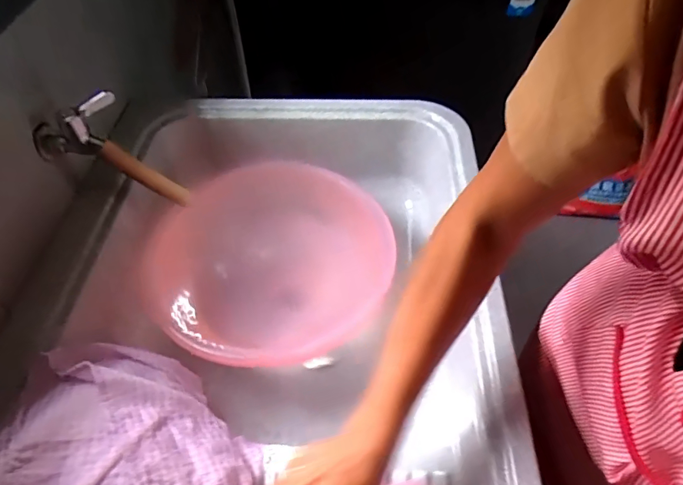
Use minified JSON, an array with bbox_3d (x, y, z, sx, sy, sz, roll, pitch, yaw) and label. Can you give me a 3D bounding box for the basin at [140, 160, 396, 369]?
[{"bbox_3d":[-0.098,0.023,0.670,0.287,0.137,0.349,26,56,19],"label":"basin"}]

